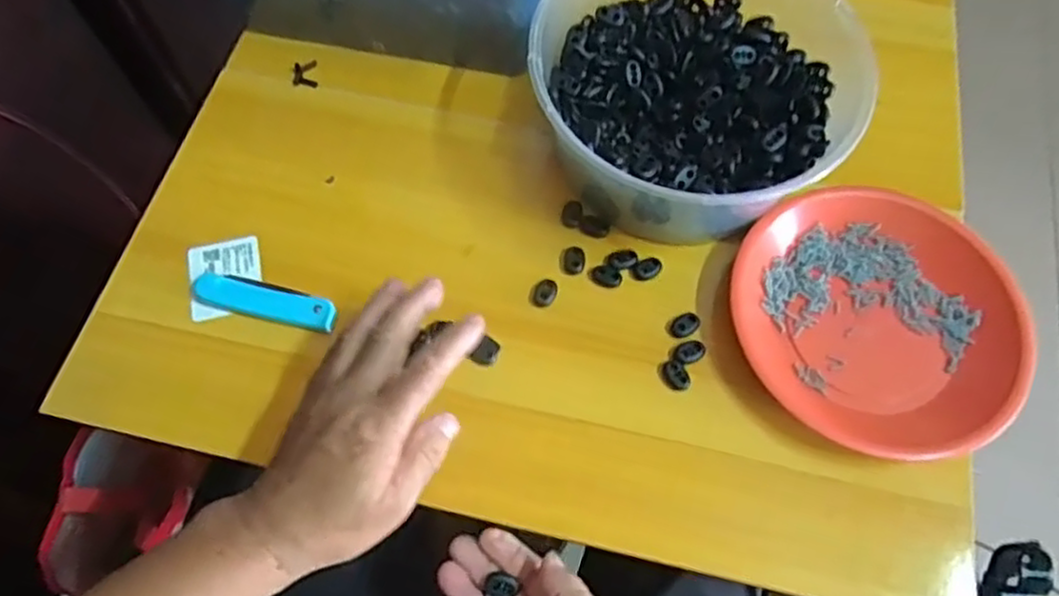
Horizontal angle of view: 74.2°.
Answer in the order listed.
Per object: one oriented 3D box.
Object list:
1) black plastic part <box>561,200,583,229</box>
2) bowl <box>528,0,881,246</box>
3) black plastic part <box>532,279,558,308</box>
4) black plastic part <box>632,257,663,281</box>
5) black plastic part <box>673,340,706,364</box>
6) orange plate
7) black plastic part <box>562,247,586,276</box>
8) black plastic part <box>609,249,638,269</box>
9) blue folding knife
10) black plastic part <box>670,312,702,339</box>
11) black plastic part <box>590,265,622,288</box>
[{"bbox_3d":[0.032,-0.062,0.516,0.015,0.004,0.023,6,65,1],"label":"black plastic part"},{"bbox_3d":[0.118,-0.146,0.503,0.208,0.101,0.199,1,65,-2],"label":"bowl"},{"bbox_3d":[0.011,-0.004,0.489,0.016,0.004,0.022,18,66,6],"label":"black plastic part"},{"bbox_3d":[0.084,-0.022,0.497,0.021,0.004,0.015,-22,68,-12],"label":"black plastic part"},{"bbox_3d":[0.108,0.036,0.474,0.021,0.004,0.015,-25,69,-12],"label":"black plastic part"},{"bbox_3d":[0.237,0.010,0.476,0.169,0.034,0.187,-39,72,-18],"label":"orange plate"},{"bbox_3d":[0.032,-0.027,0.499,0.016,0.004,0.021,17,66,6],"label":"black plastic part"},{"bbox_3d":[0.067,-0.028,0.501,0.021,0.004,0.015,-18,67,-10],"label":"black plastic part"},{"bbox_3d":[-0.178,0.002,0.477,0.101,0.010,0.027,15,66,5],"label":"blue folding knife"},{"bbox_3d":[0.108,0.019,0.482,0.015,0.004,0.021,42,71,16],"label":"black plastic part"},{"bbox_3d":[0.055,-0.016,0.494,0.022,0.004,0.016,16,66,6],"label":"black plastic part"}]

